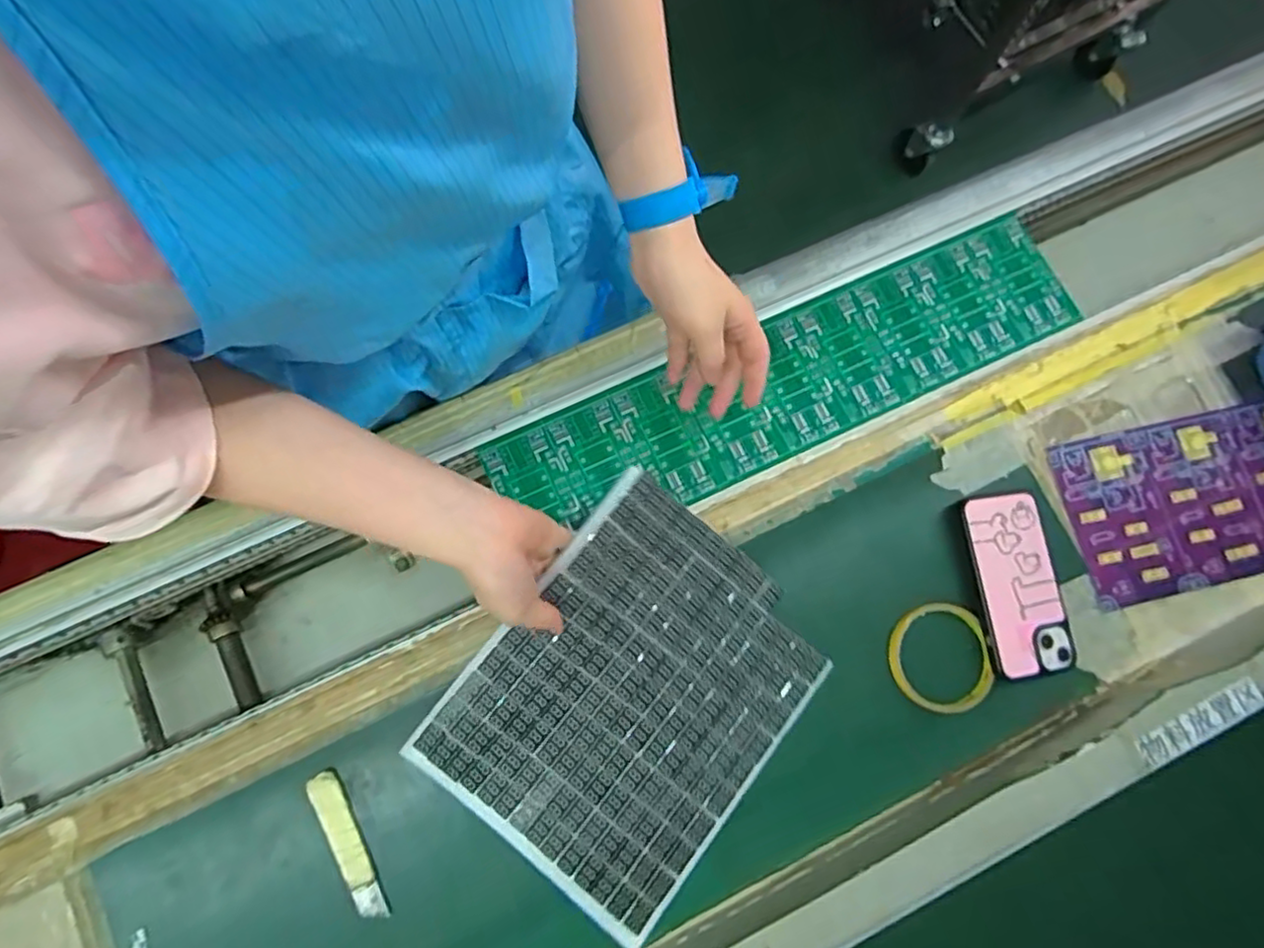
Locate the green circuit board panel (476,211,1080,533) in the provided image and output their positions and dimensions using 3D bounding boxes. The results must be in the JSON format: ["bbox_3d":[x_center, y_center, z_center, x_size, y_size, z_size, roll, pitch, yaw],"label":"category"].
[{"bbox_3d":[0.142,-0.083,0.591,0.540,0.007,0.121,-25,79,-7],"label":"green circuit board panel"}]

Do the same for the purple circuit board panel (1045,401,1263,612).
[{"bbox_3d":[0.491,0.021,0.567,0.240,0.008,0.141,-12,78,-4],"label":"purple circuit board panel"}]

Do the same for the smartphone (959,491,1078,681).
[{"bbox_3d":[0.311,0.088,0.532,0.073,0.016,0.143,-7,77,-3],"label":"smartphone"}]

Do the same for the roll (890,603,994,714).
[{"bbox_3d":[0.247,0.147,0.528,0.075,0.016,0.083,-8,77,-3],"label":"roll"}]

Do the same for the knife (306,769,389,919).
[{"bbox_3d":[-0.211,0.275,0.487,0.022,0.006,0.108,-29,79,-8],"label":"knife"}]

